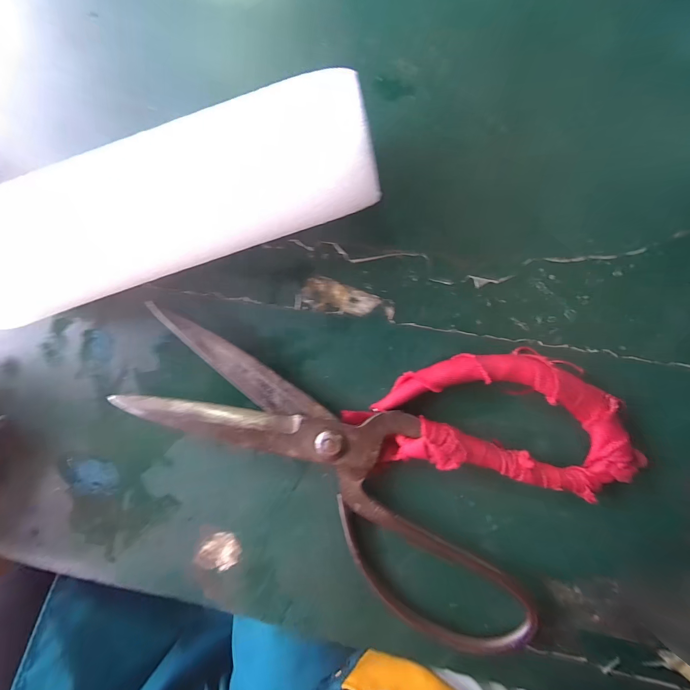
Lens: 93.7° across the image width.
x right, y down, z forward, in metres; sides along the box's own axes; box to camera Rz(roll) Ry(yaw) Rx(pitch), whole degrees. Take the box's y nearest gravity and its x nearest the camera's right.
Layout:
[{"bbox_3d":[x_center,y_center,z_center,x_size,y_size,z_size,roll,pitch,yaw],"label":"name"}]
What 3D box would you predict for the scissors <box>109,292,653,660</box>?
[{"bbox_3d":[0.000,0.056,0.138,0.213,0.014,0.124,10,94,3],"label":"scissors"}]

